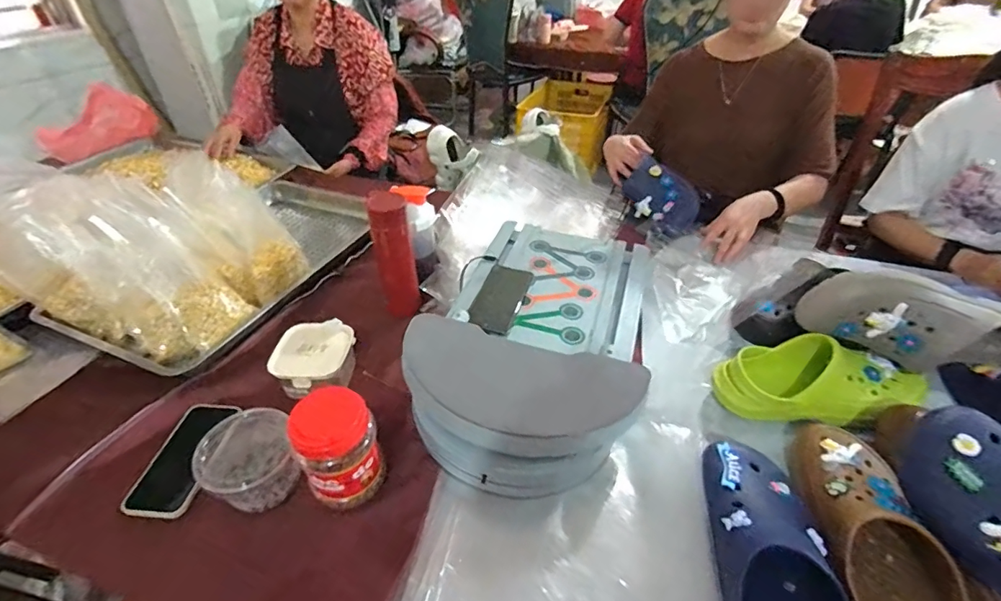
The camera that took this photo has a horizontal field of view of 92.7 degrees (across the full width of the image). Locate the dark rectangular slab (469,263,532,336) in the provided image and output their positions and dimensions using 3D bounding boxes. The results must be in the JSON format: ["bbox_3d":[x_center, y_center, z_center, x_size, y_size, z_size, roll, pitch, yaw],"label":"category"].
[{"bbox_3d":[-0.002,-0.006,0.787,0.073,0.013,0.171,11,40,15],"label":"dark rectangular slab"}]

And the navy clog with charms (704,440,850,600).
[{"bbox_3d":[0.284,0.295,0.501,0.114,0.091,0.302,4,39,6],"label":"navy clog with charms"}]

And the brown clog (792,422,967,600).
[{"bbox_3d":[0.398,0.270,0.518,0.107,0.099,0.287,5,39,8],"label":"brown clog"}]

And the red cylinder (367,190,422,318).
[{"bbox_3d":[-0.186,-0.075,0.841,0.067,0.235,0.077,-10,40,-12],"label":"red cylinder"}]

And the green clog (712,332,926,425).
[{"bbox_3d":[0.458,0.115,0.681,0.282,0.086,0.110,2,39,4],"label":"green clog"}]

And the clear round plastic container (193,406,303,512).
[{"bbox_3d":[-0.318,0.205,0.606,0.105,0.079,0.102,-1,39,0],"label":"clear round plastic container"}]

